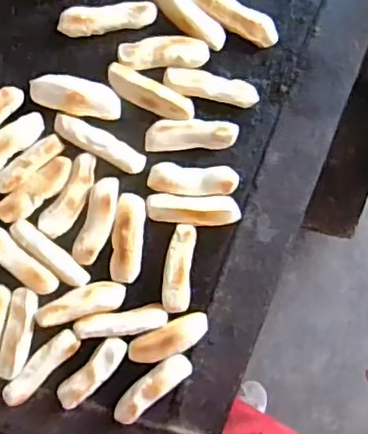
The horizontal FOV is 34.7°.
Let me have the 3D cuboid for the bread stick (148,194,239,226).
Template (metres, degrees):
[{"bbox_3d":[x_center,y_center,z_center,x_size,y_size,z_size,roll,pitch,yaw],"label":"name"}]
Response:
[{"bbox_3d":[0.007,-0.006,0.465,0.071,0.019,0.023,1,94,-6],"label":"bread stick"}]

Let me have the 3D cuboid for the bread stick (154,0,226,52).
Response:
[{"bbox_3d":[0.001,-0.153,0.447,0.072,0.020,0.022,43,89,-8],"label":"bread stick"}]

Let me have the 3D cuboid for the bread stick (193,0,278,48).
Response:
[{"bbox_3d":[0.040,-0.153,0.455,0.071,0.021,0.023,23,92,-7],"label":"bread stick"}]

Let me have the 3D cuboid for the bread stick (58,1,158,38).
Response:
[{"bbox_3d":[-0.057,-0.148,0.443,0.072,0.017,0.019,-10,96,-5],"label":"bread stick"}]

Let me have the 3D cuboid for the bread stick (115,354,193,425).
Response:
[{"bbox_3d":[-0.026,0.136,0.474,0.071,0.024,0.022,-40,97,-2],"label":"bread stick"}]

